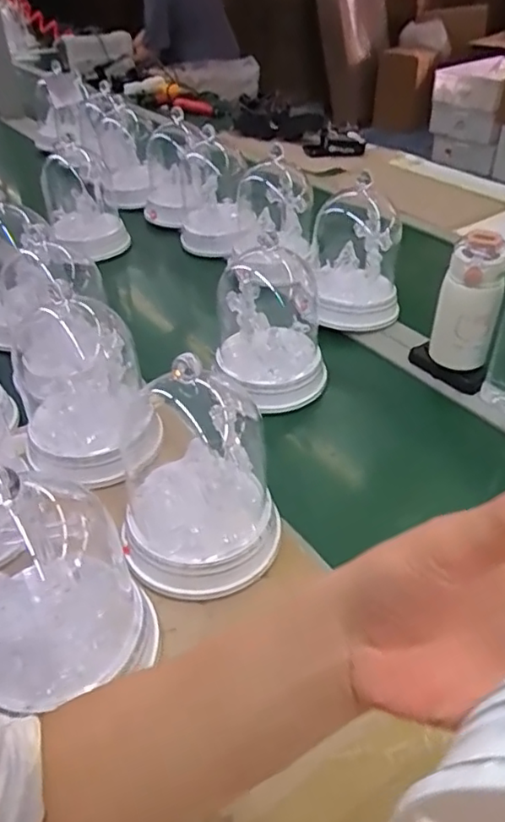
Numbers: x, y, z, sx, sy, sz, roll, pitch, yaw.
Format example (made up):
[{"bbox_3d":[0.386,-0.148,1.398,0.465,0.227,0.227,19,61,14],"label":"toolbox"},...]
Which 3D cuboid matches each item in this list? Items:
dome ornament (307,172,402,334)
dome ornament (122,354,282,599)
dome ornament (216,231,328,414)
[{"bbox_3d":[0.146,-0.215,0.867,0.143,0.181,0.132,2,40,5],"label":"dome ornament"},{"bbox_3d":[-0.046,0.046,0.526,0.138,0.192,0.141,0,38,0],"label":"dome ornament"},{"bbox_3d":[0.024,-0.110,0.746,0.132,0.178,0.113,-3,39,-1],"label":"dome ornament"}]

